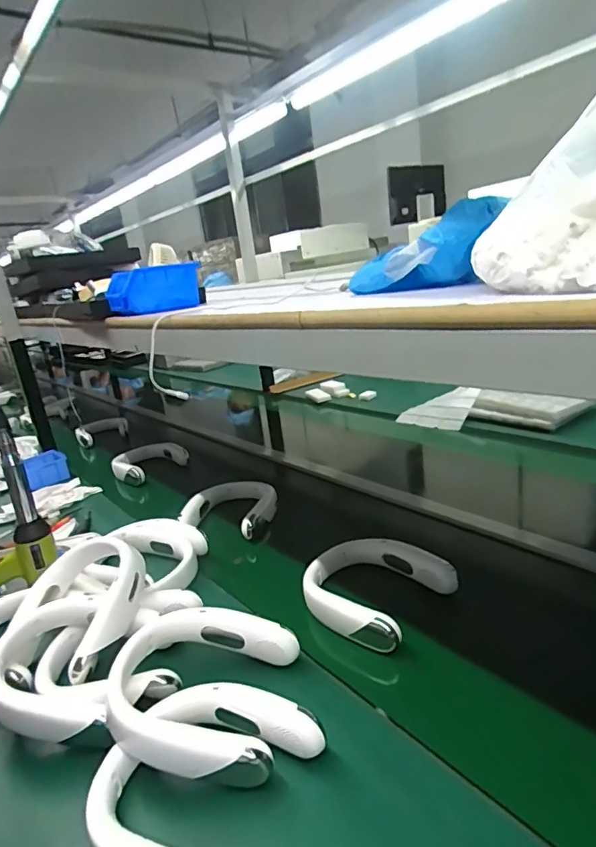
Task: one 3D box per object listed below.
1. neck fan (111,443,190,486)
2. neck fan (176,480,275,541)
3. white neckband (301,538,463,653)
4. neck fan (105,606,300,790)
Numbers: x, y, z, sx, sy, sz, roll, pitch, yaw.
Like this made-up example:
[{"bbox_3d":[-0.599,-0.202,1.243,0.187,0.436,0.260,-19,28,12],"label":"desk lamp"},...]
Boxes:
[{"bbox_3d":[-0.454,0.109,1.460,0.196,0.057,0.203,9,26,44],"label":"neck fan"},{"bbox_3d":[-0.148,0.195,1.111,0.181,0.075,0.198,-8,18,3],"label":"neck fan"},{"bbox_3d":[0.113,0.253,0.787,0.199,0.053,0.216,-23,23,-36],"label":"white neckband"},{"bbox_3d":[-0.117,0.306,0.587,0.196,0.074,0.206,-5,19,13],"label":"neck fan"}]

